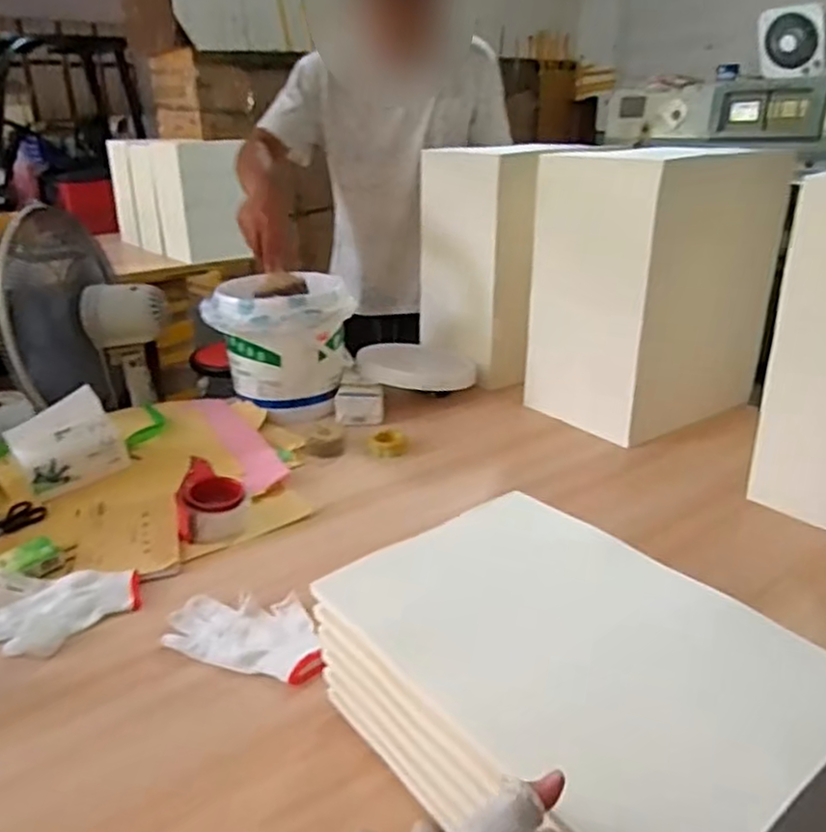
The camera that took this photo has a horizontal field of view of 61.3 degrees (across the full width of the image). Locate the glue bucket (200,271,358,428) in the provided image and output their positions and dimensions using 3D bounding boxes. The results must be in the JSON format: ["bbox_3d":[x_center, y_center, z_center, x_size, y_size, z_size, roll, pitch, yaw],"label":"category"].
[{"bbox_3d":[-0.249,-0.150,1.374,0.243,0.216,0.238,10,25,24],"label":"glue bucket"}]

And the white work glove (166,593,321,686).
[{"bbox_3d":[-0.178,0.238,0.778,0.193,0.016,0.103,7,24,19],"label":"white work glove"}]

